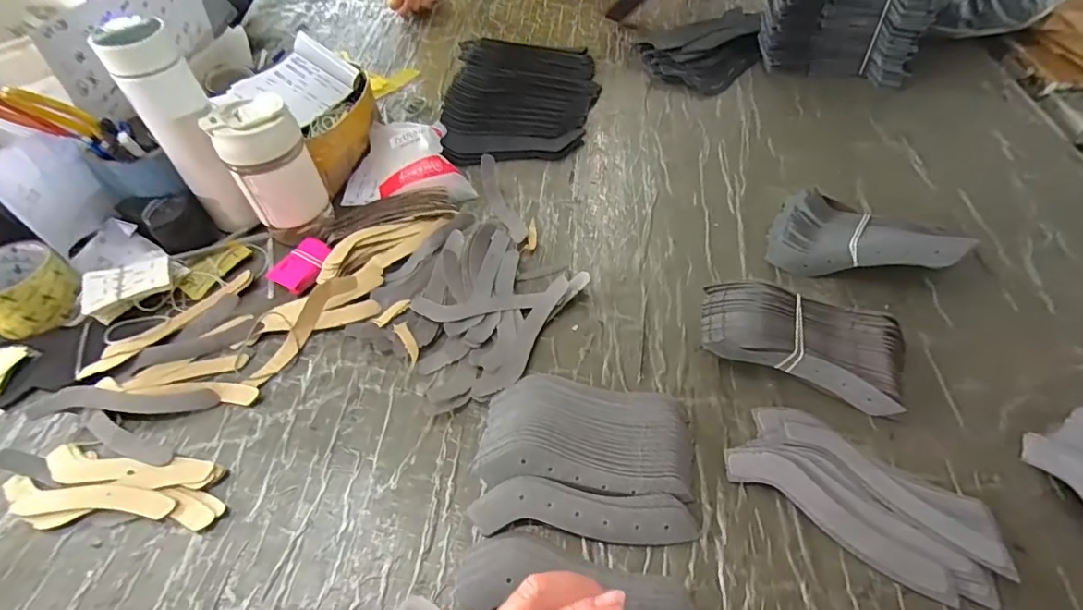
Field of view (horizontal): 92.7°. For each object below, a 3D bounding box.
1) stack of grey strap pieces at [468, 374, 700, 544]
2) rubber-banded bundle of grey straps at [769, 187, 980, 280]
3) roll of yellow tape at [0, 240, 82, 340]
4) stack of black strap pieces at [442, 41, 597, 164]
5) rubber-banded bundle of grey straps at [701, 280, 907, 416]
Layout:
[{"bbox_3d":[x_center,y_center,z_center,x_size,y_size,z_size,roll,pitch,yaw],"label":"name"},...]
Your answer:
[{"bbox_3d":[0.037,0.119,0.426,0.172,0.029,0.130,6,53,7],"label":"stack of grey strap pieces"},{"bbox_3d":[0.332,-0.076,0.543,0.168,0.056,0.099,9,53,10],"label":"rubber-banded bundle of grey straps"},{"bbox_3d":[-0.544,-0.017,0.543,0.093,0.057,0.085,-1,52,2],"label":"roll of yellow tape"},{"bbox_3d":[-0.026,-0.315,0.756,0.224,0.057,0.271,-2,52,1],"label":"stack of black strap pieces"},{"bbox_3d":[0.238,0.032,0.474,0.175,0.038,0.095,15,55,14],"label":"rubber-banded bundle of grey straps"}]

